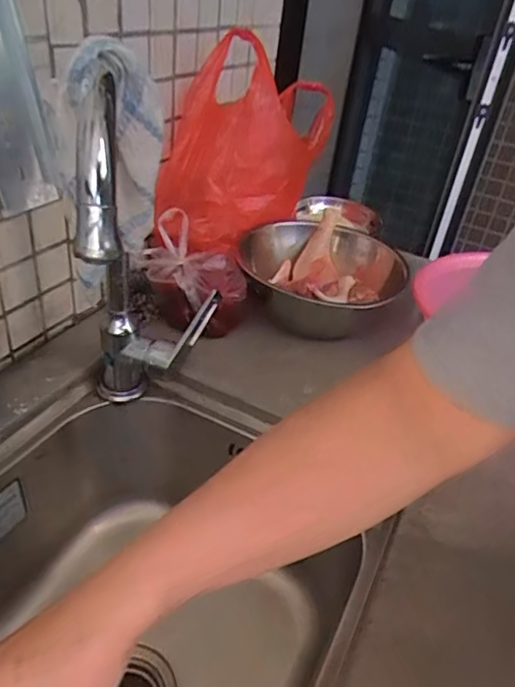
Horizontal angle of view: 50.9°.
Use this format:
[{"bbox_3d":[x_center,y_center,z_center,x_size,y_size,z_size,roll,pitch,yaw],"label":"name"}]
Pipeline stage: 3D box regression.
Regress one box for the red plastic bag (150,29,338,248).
[{"bbox_3d":[-0.007,-0.282,0.753,0.141,0.206,0.324,18,36,15],"label":"red plastic bag"}]

